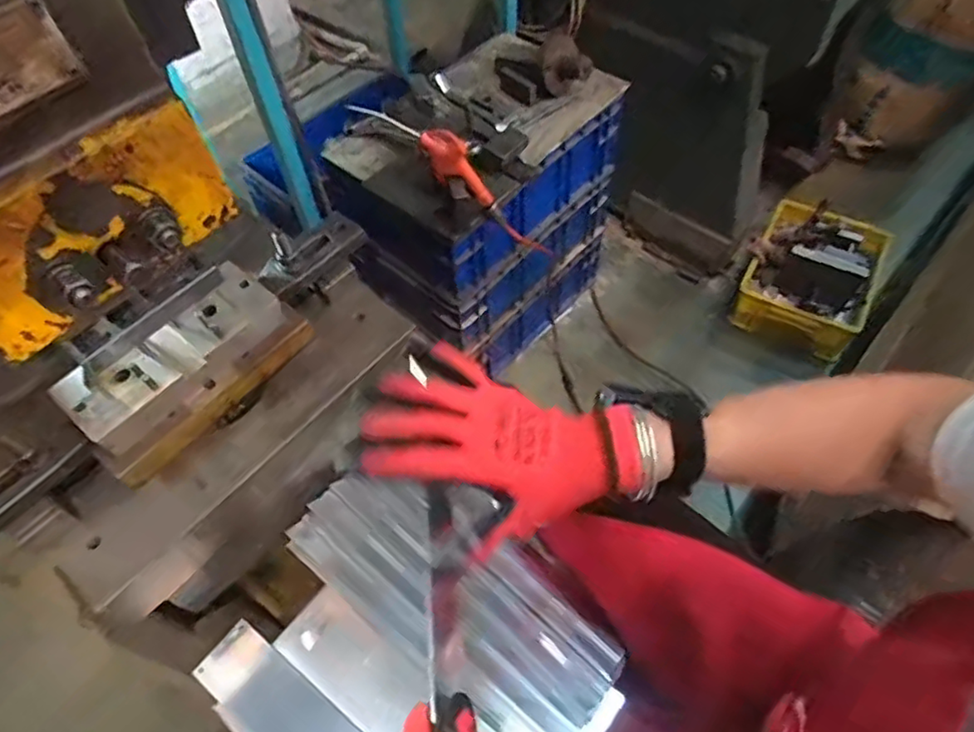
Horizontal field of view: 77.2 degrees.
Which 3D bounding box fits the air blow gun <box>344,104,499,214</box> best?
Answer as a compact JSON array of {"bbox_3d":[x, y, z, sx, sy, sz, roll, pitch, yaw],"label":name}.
[{"bbox_3d":[-0.067,-0.298,0.846,0.243,0.079,0.028,34,56,-24],"label":"air blow gun"}]

